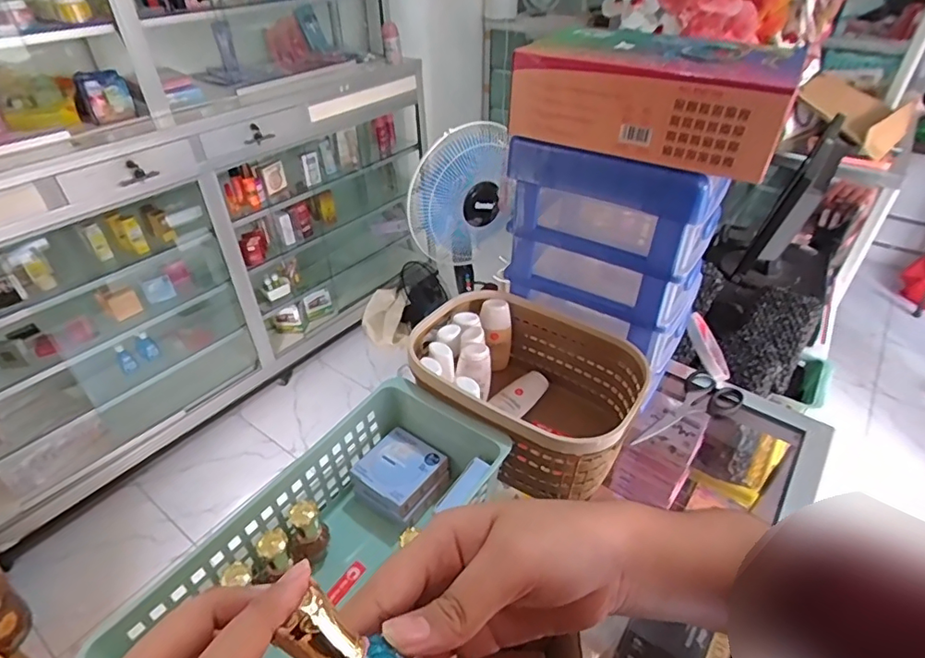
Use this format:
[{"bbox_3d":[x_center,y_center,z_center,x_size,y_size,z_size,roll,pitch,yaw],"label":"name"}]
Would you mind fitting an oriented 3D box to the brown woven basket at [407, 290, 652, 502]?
[{"bbox_3d":[0.058,0.073,0.539,0.215,0.131,0.161,23,44,27],"label":"brown woven basket"}]

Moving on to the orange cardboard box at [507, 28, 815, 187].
[{"bbox_3d":[0.164,-0.200,0.447,0.207,0.070,0.131,21,43,24],"label":"orange cardboard box"}]

